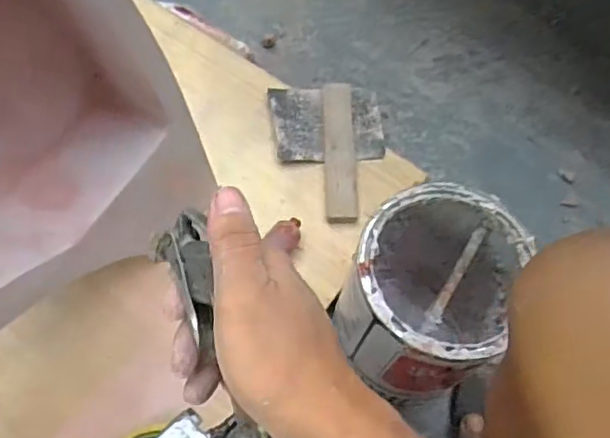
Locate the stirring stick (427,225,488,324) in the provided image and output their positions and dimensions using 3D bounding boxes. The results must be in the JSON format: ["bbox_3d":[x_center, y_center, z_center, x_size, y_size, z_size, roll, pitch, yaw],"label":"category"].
[{"bbox_3d":[0.156,0.058,0.628,0.012,0.120,0.012,28,26,13],"label":"stirring stick"}]

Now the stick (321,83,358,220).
[{"bbox_3d":[0.045,-0.087,0.786,0.041,0.020,0.196,-2,65,0],"label":"stick"}]

